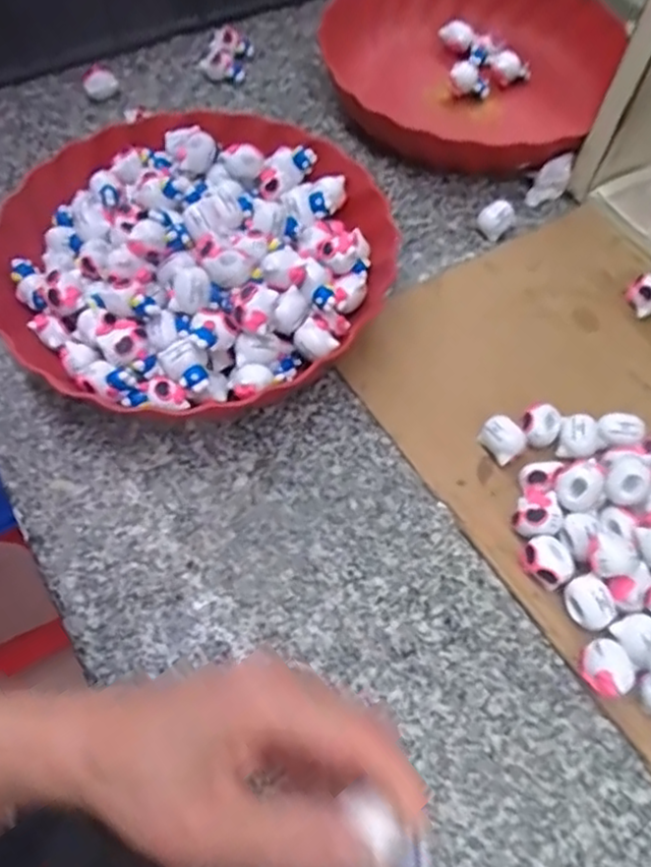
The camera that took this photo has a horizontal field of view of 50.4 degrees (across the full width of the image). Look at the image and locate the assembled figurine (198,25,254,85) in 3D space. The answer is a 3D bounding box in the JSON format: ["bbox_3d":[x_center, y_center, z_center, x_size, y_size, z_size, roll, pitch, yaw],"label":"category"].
[{"bbox_3d":[-0.083,-0.318,0.577,0.037,0.024,0.051,8,61,5],"label":"assembled figurine"}]

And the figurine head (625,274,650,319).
[{"bbox_3d":[0.211,-0.090,0.451,0.018,0.022,0.022,-9,61,-5],"label":"figurine head"}]

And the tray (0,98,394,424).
[{"bbox_3d":[-0.079,-0.112,0.436,0.232,0.065,0.242,14,62,9],"label":"tray"}]

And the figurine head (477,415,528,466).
[{"bbox_3d":[0.100,0.004,0.395,0.020,0.021,0.024,-30,64,-15],"label":"figurine head"}]

